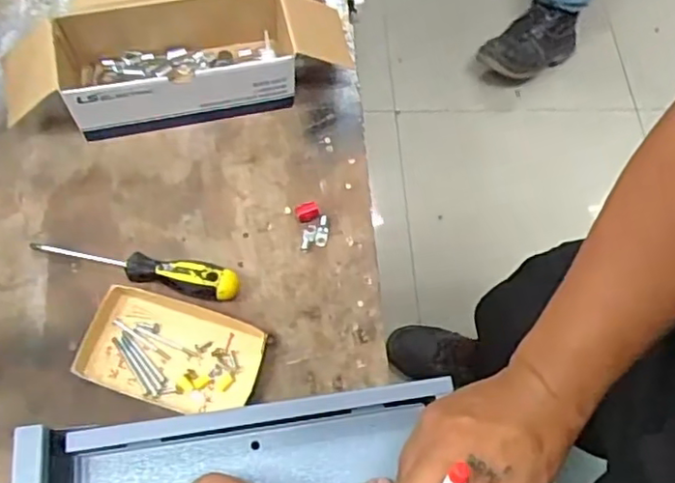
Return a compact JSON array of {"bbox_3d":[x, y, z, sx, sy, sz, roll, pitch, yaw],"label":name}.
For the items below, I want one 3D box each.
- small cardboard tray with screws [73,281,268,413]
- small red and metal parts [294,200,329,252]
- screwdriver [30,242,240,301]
[{"bbox_3d":[-0.145,0.098,0.555,0.149,0.024,0.089,17,67,4],"label":"small cardboard tray with screws"},{"bbox_3d":[-0.024,-0.016,0.617,0.029,0.014,0.046,-9,67,-7],"label":"small red and metal parts"},{"bbox_3d":[-0.188,0.022,0.580,0.199,0.027,0.028,13,67,3],"label":"screwdriver"}]

